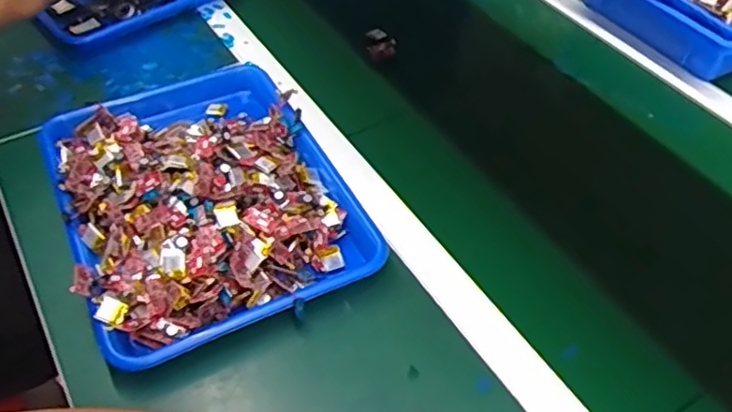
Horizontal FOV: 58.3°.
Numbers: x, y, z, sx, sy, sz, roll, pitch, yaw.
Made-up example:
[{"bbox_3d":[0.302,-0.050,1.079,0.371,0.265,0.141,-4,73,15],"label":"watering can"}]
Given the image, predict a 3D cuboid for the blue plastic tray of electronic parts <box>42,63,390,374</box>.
[{"bbox_3d":[-0.162,-0.028,0.638,0.258,0.059,0.345,-20,51,-19],"label":"blue plastic tray of electronic parts"}]

